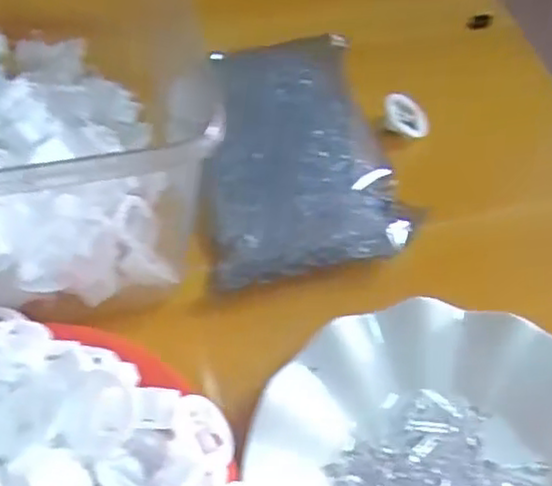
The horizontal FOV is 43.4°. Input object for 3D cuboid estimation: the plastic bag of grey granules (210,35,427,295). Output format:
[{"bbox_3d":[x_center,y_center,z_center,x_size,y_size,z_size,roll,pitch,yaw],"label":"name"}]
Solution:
[{"bbox_3d":[0.010,-0.058,0.422,0.110,0.029,0.167,-7,55,-9],"label":"plastic bag of grey granules"}]

